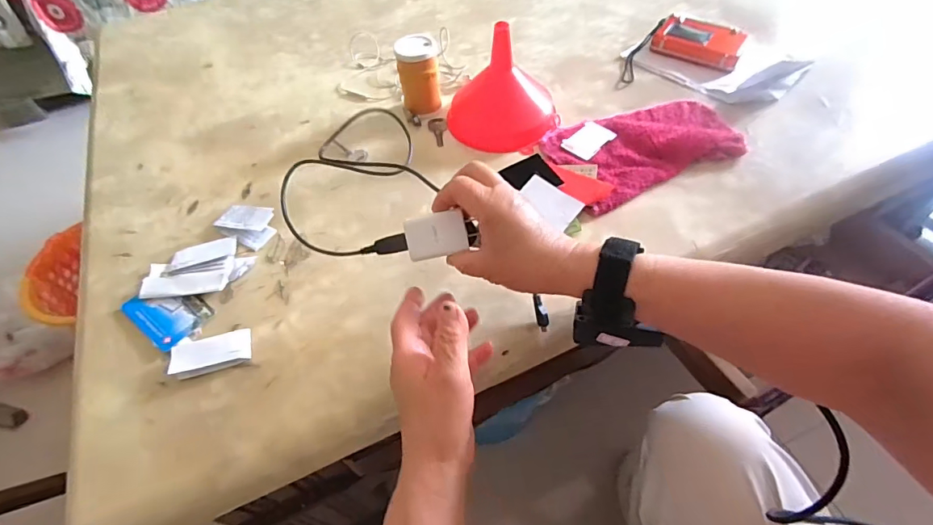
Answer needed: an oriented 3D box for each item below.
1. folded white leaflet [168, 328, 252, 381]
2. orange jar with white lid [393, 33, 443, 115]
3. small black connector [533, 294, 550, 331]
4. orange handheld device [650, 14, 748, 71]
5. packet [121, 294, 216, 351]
[{"bbox_3d":[-0.228,0.079,0.414,0.066,0.008,0.036,-13,53,-7],"label":"folded white leaflet"},{"bbox_3d":[-0.059,-0.235,0.585,0.051,0.087,0.050,-1,52,2],"label":"orange jar with white lid"},{"bbox_3d":[0.067,0.045,0.413,0.009,0.007,0.033,-13,88,-7],"label":"small black connector"},{"bbox_3d":[0.331,-0.314,0.652,0.115,0.025,0.074,29,59,23],"label":"orange handheld device"},{"bbox_3d":[-0.287,0.047,0.445,0.087,0.004,0.054,32,60,24],"label":"packet"}]

